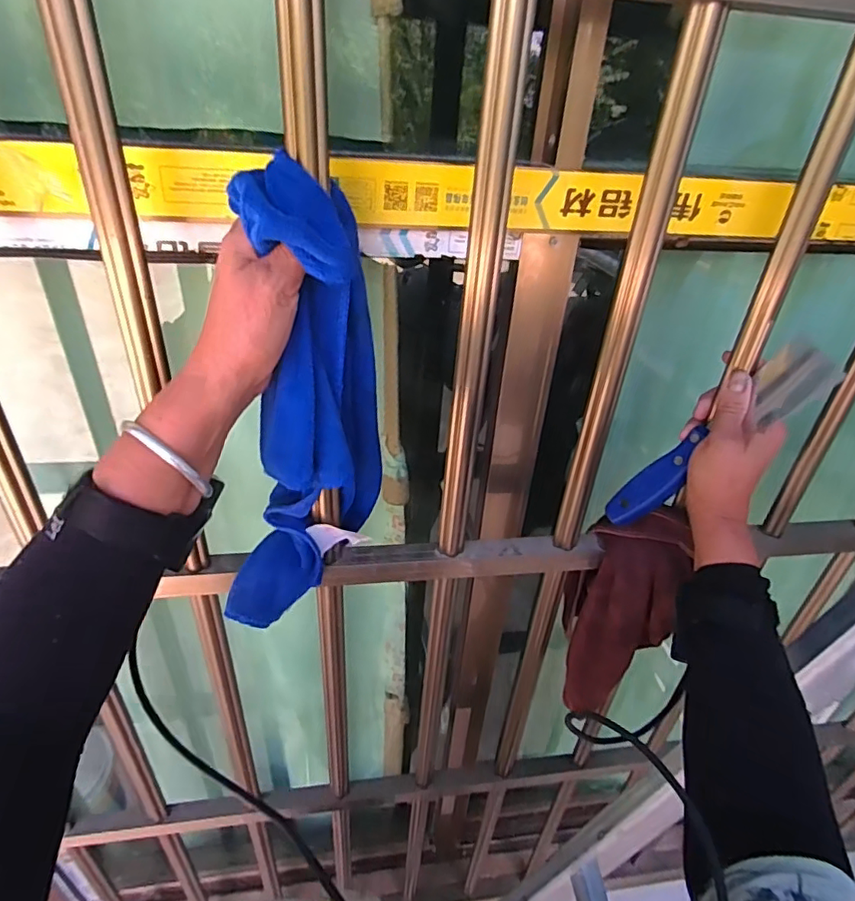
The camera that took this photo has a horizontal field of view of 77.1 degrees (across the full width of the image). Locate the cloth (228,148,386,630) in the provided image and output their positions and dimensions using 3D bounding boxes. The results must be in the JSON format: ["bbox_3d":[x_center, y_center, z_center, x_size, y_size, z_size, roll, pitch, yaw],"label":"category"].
[{"bbox_3d":[-0.082,-0.021,0.399,0.050,0.336,0.131,33,40,29],"label":"cloth"}]

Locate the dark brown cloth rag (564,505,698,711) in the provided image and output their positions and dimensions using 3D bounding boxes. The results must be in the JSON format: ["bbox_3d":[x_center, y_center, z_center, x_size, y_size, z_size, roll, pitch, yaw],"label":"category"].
[{"bbox_3d":[0.197,0.175,0.567,0.084,0.231,0.070,4,33,1],"label":"dark brown cloth rag"}]

